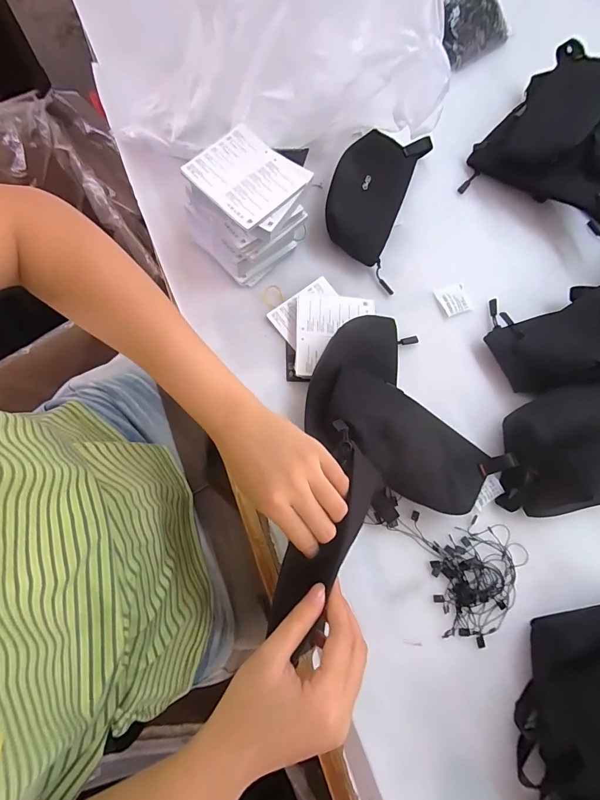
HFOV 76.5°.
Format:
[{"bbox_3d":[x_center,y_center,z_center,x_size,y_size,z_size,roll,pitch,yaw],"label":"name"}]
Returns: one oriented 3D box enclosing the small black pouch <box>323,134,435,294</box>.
[{"bbox_3d":[0.097,-0.267,0.506,0.115,0.044,0.230,15,74,0],"label":"small black pouch"}]

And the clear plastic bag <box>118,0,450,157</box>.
[{"bbox_3d":[-0.026,-0.416,0.435,0.385,0.177,0.203,0,75,-4],"label":"clear plastic bag"}]

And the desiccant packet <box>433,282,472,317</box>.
[{"bbox_3d":[0.198,-0.128,0.488,0.040,0.004,0.039,-19,77,-9],"label":"desiccant packet"}]

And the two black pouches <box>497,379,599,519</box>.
[{"bbox_3d":[0.315,0.048,0.408,0.206,0.074,0.130,-13,76,-7],"label":"two black pouches"}]

